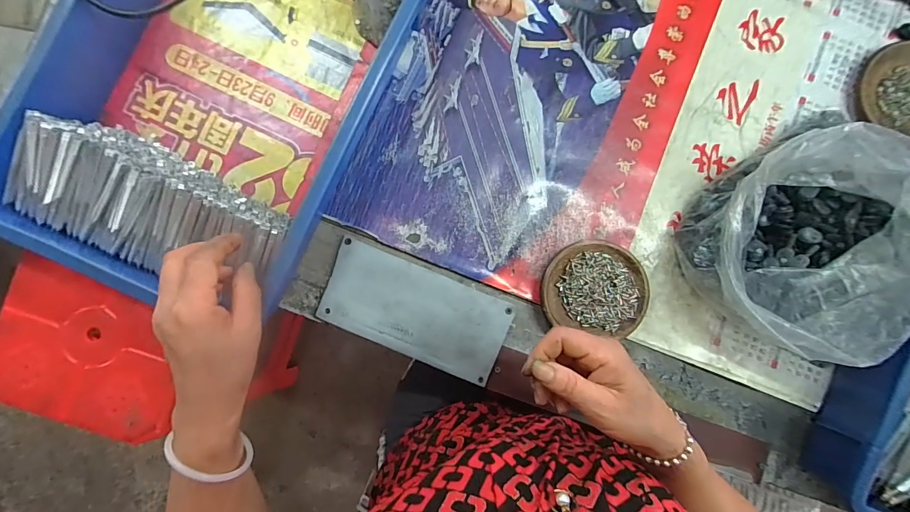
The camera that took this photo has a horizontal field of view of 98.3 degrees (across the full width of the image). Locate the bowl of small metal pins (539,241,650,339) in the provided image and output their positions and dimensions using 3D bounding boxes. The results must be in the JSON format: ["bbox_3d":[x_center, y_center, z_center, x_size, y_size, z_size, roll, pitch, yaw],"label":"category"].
[{"bbox_3d":[0.154,0.033,0.439,0.114,0.026,0.097,11,89,-2],"label":"bowl of small metal pins"}]

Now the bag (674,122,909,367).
[{"bbox_3d":[0.370,-0.008,0.401,0.211,0.123,0.196,40,87,-2],"label":"bag"}]

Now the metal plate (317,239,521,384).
[{"bbox_3d":[-0.042,0.059,0.433,0.200,0.005,0.098,23,88,-2],"label":"metal plate"}]

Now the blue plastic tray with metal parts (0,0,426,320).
[{"bbox_3d":[-0.223,-0.171,0.390,0.274,0.085,0.416,26,88,-5],"label":"blue plastic tray with metal parts"}]

